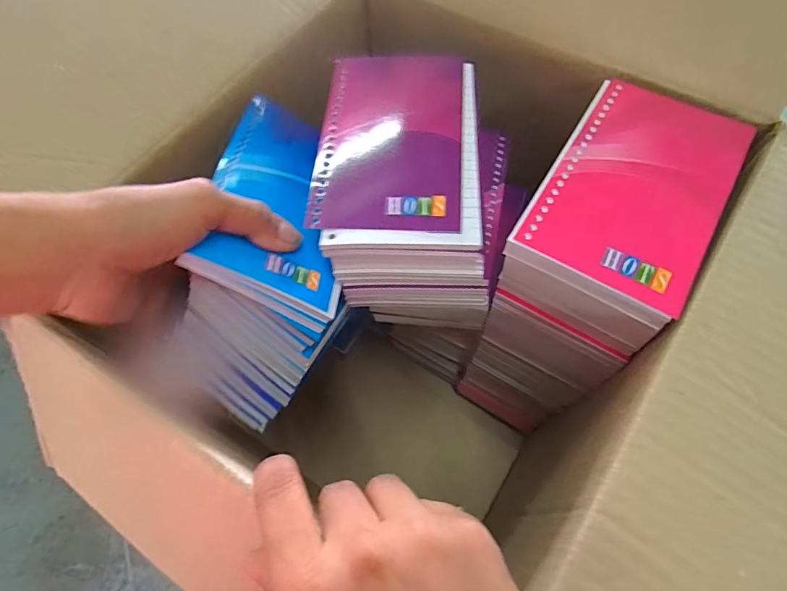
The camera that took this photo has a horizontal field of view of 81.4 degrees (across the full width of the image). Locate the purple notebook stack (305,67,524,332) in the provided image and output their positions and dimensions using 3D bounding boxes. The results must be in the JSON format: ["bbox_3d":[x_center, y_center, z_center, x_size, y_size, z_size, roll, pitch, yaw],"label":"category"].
[{"bbox_3d":[0.011,-0.068,0.275,0.103,0.063,0.155,4,64,3],"label":"purple notebook stack"}]

